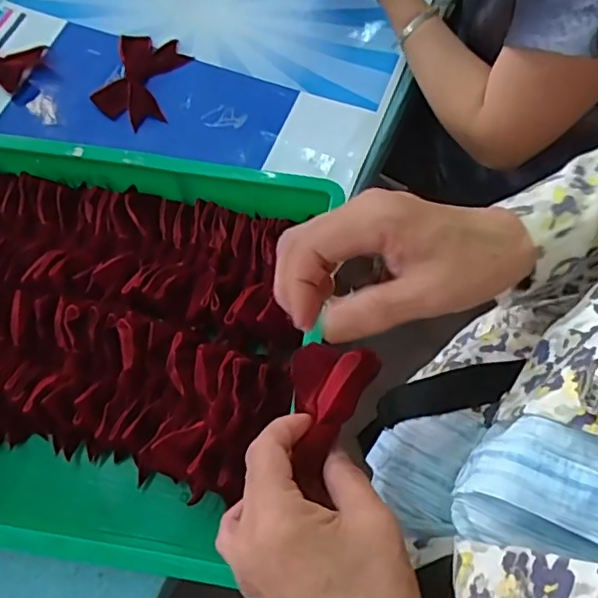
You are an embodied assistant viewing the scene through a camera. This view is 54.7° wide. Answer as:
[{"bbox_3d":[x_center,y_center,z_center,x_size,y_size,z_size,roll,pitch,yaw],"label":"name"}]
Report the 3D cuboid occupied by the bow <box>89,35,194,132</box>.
[{"bbox_3d":[-0.195,-0.274,0.716,0.090,0.012,0.138,13,68,7],"label":"bow"}]

